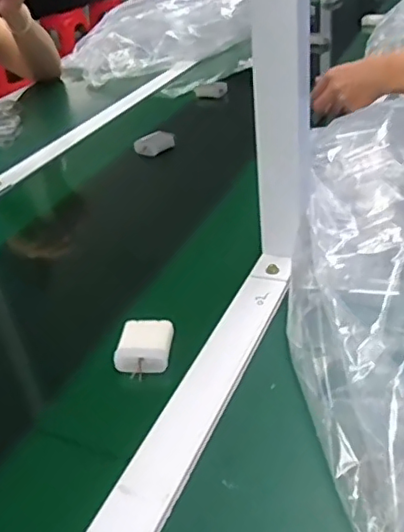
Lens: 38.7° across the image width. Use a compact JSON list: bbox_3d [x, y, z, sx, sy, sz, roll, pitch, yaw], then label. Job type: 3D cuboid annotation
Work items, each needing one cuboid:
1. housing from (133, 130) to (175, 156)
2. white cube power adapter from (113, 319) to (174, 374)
[{"bbox_3d":[-0.071,-0.186,0.869,0.059,0.027,0.024,-22,36,-22],"label":"housing"},{"bbox_3d":[-0.048,0.067,0.481,0.044,0.020,0.050,-1,34,8],"label":"white cube power adapter"}]

